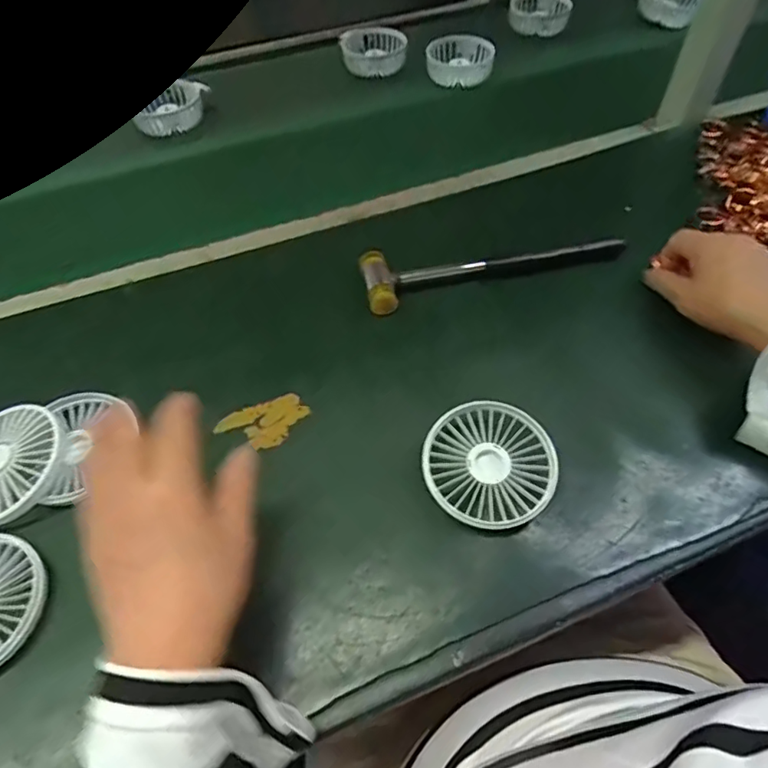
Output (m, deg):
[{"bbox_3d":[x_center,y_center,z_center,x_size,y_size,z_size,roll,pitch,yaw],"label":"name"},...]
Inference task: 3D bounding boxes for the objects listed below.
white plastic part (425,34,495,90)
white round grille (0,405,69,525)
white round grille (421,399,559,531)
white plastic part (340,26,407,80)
[{"bbox_3d":[0.100,-0.424,0.712,0.087,0.033,0.073,11,57,9],"label":"white plastic part"},{"bbox_3d":[-0.268,0.055,0.383,0.086,0.008,0.084,-5,63,10],"label":"white round grille"},{"bbox_3d":[0.073,0.057,0.375,0.087,0.024,0.087,-1,56,1],"label":"white round grille"},{"bbox_3d":[-0.018,-0.452,0.738,0.077,0.034,0.086,-30,60,-17],"label":"white plastic part"}]

